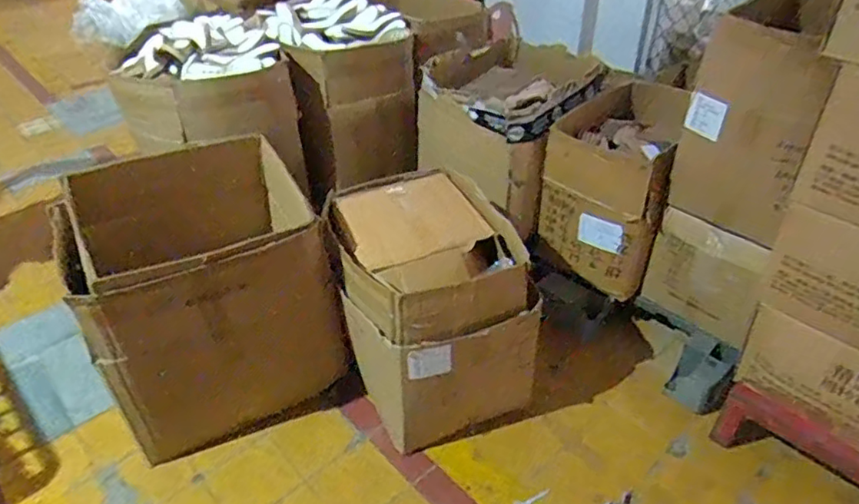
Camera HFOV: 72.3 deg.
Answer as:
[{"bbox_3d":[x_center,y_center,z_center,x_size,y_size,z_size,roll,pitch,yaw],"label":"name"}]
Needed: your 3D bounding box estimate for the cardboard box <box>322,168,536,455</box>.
[{"bbox_3d":[0.007,0.142,1.648,0.463,0.528,0.536,-12,39,-12],"label":"cardboard box"}]

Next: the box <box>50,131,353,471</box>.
[{"bbox_3d":[-0.586,0.097,1.562,0.554,0.595,0.485,-21,41,-22],"label":"box"}]

